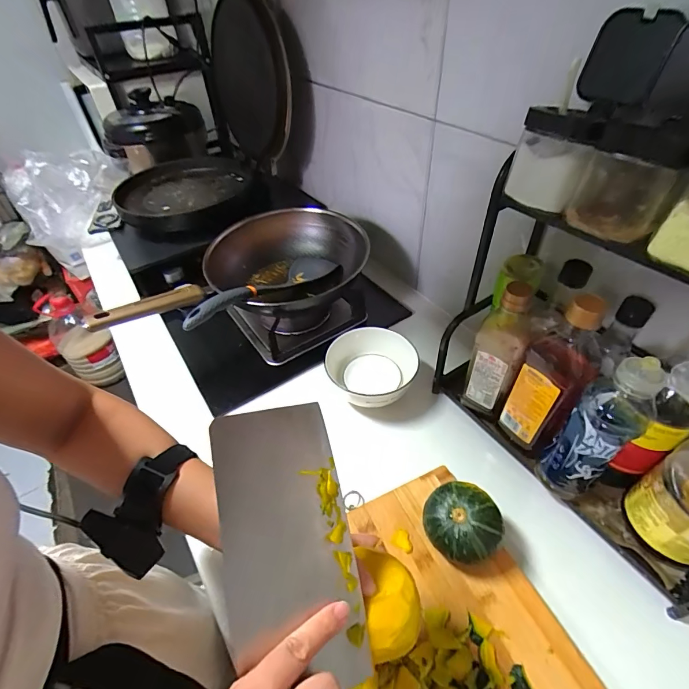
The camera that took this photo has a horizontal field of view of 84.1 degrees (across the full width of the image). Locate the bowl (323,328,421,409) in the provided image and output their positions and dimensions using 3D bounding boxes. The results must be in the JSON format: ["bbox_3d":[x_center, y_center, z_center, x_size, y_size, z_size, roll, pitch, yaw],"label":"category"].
[{"bbox_3d":[0.043,0.048,0.653,0.152,0.071,0.144,-1,45,1],"label":"bowl"}]

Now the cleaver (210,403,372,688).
[{"bbox_3d":[-0.023,0.193,0.240,0.086,0.017,0.305,-2,75,-34],"label":"cleaver"}]

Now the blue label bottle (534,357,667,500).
[{"bbox_3d":[0.294,0.101,0.446,0.064,0.219,0.060,-30,52,-25],"label":"blue label bottle"}]

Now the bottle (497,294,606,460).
[{"bbox_3d":[0.263,0.042,0.485,0.074,0.247,0.062,27,52,26],"label":"bottle"}]

